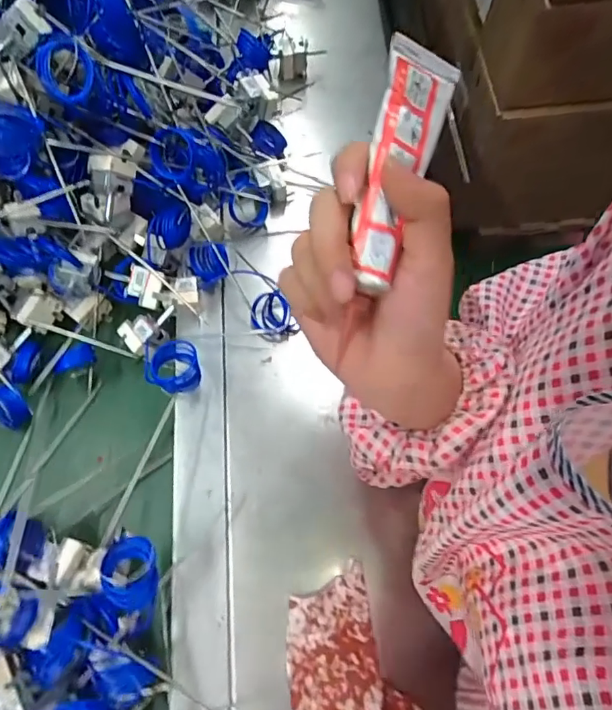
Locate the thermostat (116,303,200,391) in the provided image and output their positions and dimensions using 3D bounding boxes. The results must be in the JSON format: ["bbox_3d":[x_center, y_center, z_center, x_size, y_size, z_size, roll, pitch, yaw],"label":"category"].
[{"bbox_3d":[-0.134,0.000,0.484,0.053,0.043,0.094,-31,73,-12],"label":"thermostat"}]

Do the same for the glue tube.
[{"bbox_3d":[0.042,-0.085,0.225,0.029,0.017,0.110,15,85,4],"label":"glue tube"}]

